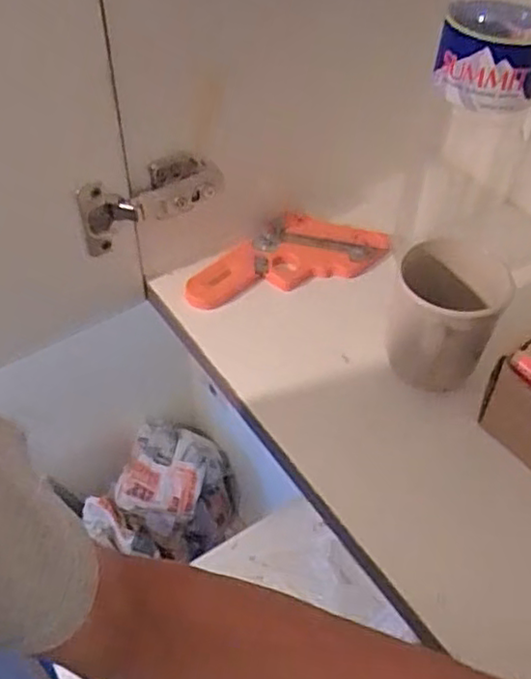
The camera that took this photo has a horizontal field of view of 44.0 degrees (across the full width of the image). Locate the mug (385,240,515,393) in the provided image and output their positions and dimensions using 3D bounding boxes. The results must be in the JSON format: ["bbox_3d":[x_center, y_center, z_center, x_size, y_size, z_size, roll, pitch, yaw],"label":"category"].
[{"bbox_3d":[0.121,-0.007,0.460,0.074,0.094,0.083,13,48,10],"label":"mug"}]

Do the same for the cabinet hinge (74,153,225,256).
[{"bbox_3d":[-0.084,-0.105,0.502,0.108,0.055,0.027,-26,53,-23],"label":"cabinet hinge"}]

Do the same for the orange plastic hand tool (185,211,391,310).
[{"bbox_3d":[0.014,-0.079,0.577,0.183,0.015,0.088,-16,49,-16],"label":"orange plastic hand tool"}]

